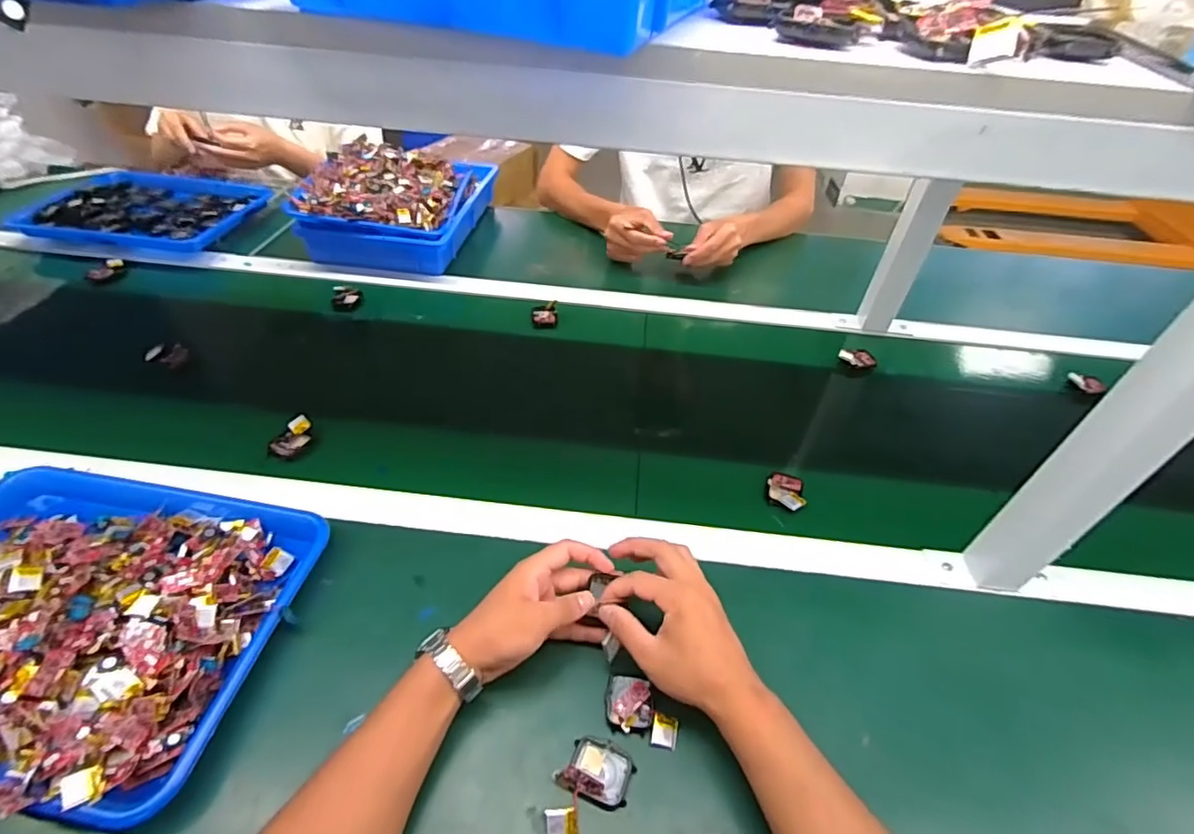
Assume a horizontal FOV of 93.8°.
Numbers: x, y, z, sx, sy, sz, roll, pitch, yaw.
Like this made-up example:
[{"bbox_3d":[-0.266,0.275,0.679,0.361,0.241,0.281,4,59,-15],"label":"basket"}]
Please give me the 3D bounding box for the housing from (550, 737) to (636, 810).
[{"bbox_3d":[0.001,0.259,0.412,0.051,0.019,0.039,18,46,15],"label":"housing"}]

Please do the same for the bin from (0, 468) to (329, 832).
[{"bbox_3d":[-0.432,0.156,0.462,0.337,0.056,0.263,9,45,6],"label":"bin"}]

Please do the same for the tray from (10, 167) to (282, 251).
[{"bbox_3d":[-0.787,-0.364,0.979,0.348,0.035,0.217,4,44,1],"label":"tray"}]

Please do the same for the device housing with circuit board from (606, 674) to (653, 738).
[{"bbox_3d":[0.026,0.230,0.448,0.038,0.009,0.039,11,45,8],"label":"device housing with circuit board"}]

